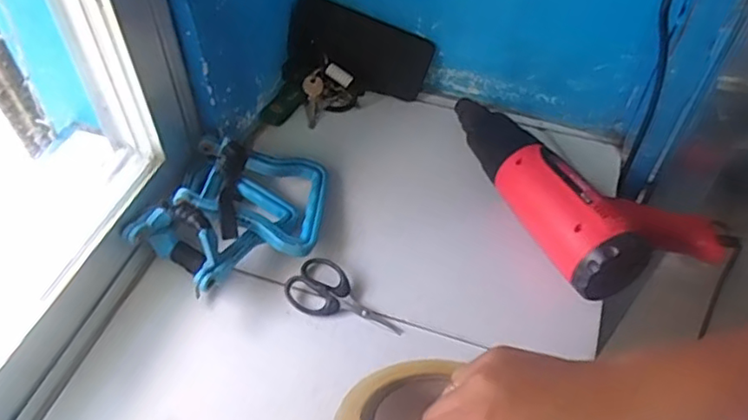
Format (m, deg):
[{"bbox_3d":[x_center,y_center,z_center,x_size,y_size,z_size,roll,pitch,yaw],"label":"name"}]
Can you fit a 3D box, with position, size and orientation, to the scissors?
[{"bbox_3d":[-0.027,0.084,0.553,0.109,0.017,0.052,29,57,21],"label":"scissors"}]

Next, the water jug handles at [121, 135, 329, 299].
[{"bbox_3d":[-0.123,-0.006,0.584,0.147,0.083,0.189,20,54,15],"label":"water jug handles"}]

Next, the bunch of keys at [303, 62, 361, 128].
[{"bbox_3d":[-0.048,-0.139,0.714,0.066,0.057,0.054,-10,52,-9],"label":"bunch of keys"}]

